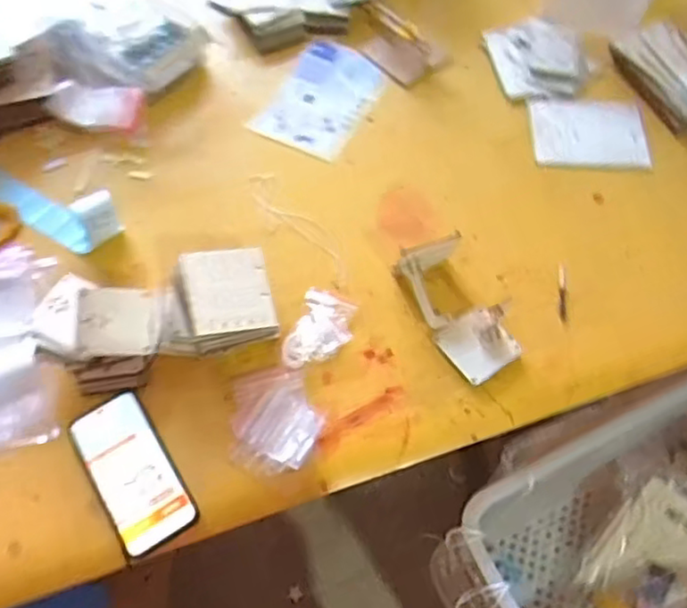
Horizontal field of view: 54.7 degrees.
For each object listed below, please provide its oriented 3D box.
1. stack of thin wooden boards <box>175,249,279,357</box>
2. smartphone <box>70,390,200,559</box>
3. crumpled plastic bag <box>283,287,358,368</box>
[{"bbox_3d":[-0.125,-0.005,0.722,0.093,0.026,0.106,-14,89,-20],"label":"stack of thin wooden boards"},{"bbox_3d":[-0.213,0.168,0.673,0.075,0.013,0.160,-29,65,-16],"label":"smartphone"},{"bbox_3d":[-0.025,0.031,0.755,0.064,0.010,0.100,16,61,8],"label":"crumpled plastic bag"}]

